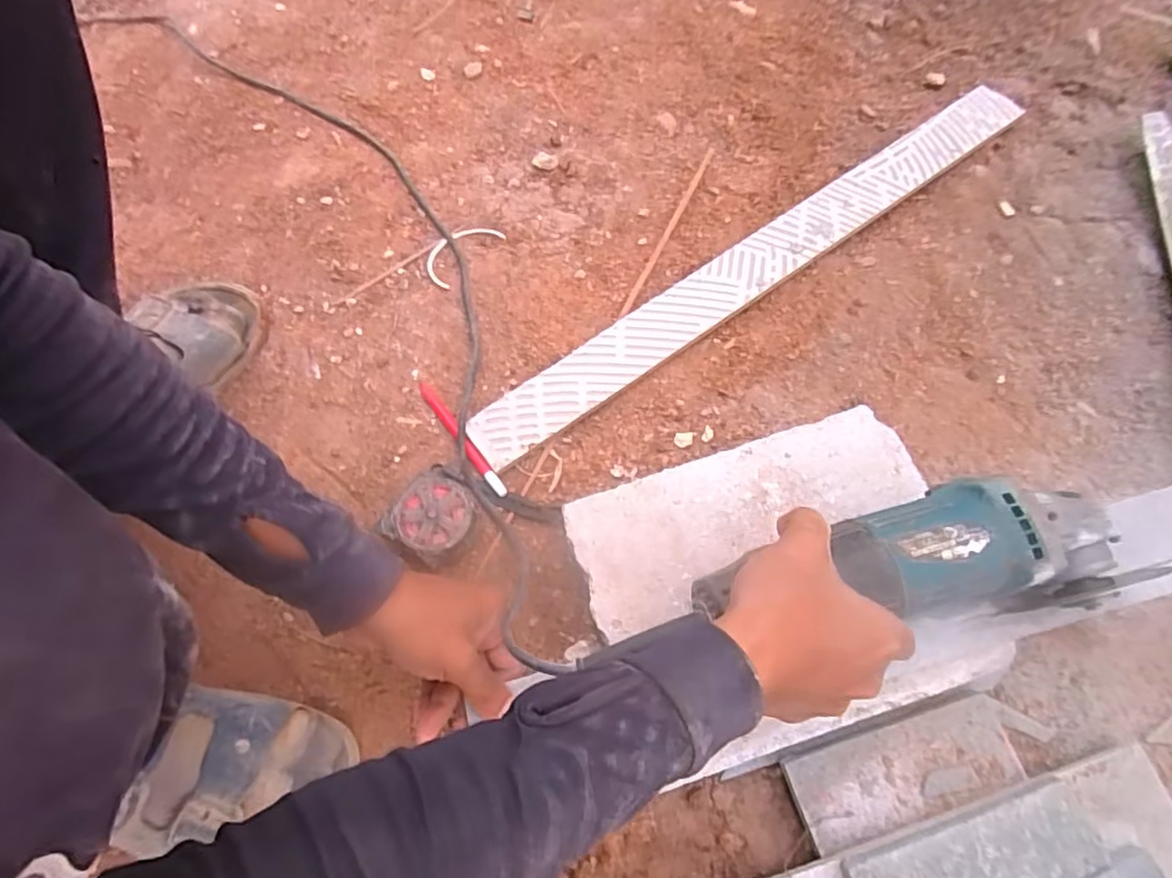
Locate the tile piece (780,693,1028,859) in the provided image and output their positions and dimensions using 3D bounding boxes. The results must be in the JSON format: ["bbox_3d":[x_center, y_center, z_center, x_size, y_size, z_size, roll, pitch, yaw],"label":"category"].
[{"bbox_3d":[0.212,0.222,0.432,0.149,0.014,0.061,-17,66,-7],"label":"tile piece"}]

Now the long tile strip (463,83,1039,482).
[{"bbox_3d":[0.175,-0.179,0.629,0.665,0.013,0.061,-35,70,-14],"label":"long tile strip"}]

